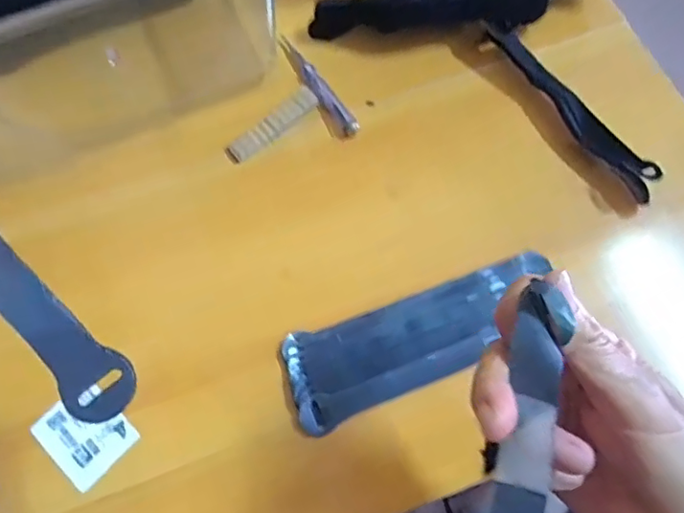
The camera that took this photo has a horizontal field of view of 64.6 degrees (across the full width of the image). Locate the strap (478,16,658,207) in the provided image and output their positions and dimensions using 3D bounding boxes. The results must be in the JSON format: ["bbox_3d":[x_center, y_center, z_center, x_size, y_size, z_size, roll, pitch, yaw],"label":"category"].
[{"bbox_3d":[0.178,-0.121,0.430,0.027,0.024,0.188,-28,70,-9],"label":"strap"}]

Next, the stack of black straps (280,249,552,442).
[{"bbox_3d":[0.058,0.056,0.379,0.197,0.012,0.065,-19,69,-5],"label":"stack of black straps"}]

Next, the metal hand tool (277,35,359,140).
[{"bbox_3d":[-0.022,-0.148,0.461,0.019,0.011,0.118,-28,70,-9],"label":"metal hand tool"}]

